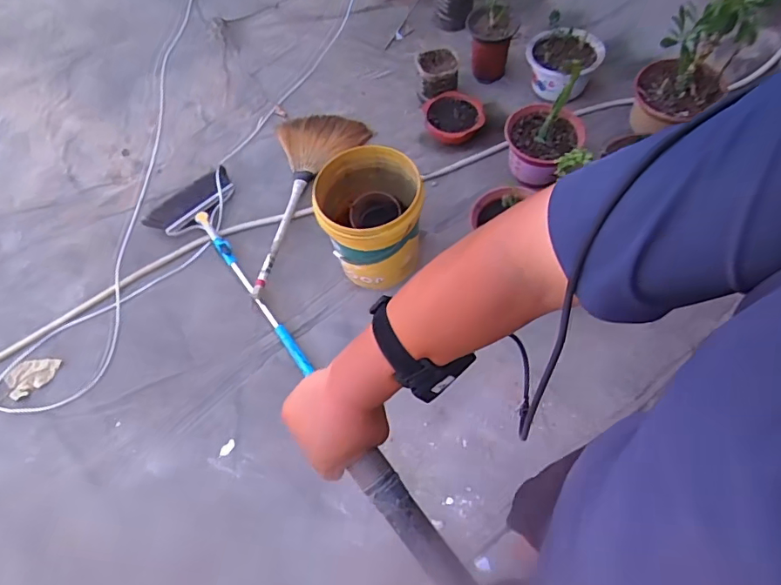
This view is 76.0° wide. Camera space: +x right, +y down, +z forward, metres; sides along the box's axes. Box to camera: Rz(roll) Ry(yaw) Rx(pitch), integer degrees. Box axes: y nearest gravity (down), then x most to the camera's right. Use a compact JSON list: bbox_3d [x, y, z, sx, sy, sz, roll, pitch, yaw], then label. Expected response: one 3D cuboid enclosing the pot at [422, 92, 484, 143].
[{"bbox_3d":[0.238,-0.627,1.821,0.215,0.129,0.204,-2,63,4],"label":"pot"}]

